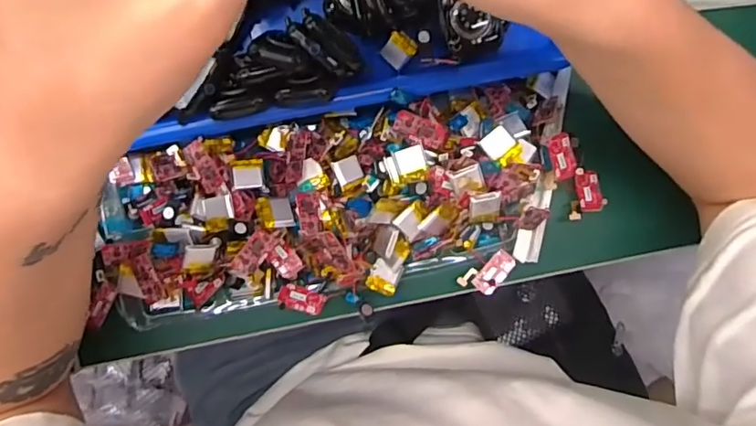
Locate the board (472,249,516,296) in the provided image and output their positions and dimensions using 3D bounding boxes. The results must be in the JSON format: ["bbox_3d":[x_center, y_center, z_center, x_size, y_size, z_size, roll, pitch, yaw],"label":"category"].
[{"bbox_3d":[0.075,0.038,0.350,0.013,0.006,0.029,43,86,-4],"label":"board"}]

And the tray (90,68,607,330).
[{"bbox_3d":[-0.018,0.001,0.334,0.326,0.046,0.124,-12,91,-5],"label":"tray"}]

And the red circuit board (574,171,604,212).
[{"bbox_3d":[0.140,-0.014,0.363,0.015,0.004,0.028,-8,70,16],"label":"red circuit board"}]

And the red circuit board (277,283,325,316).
[{"bbox_3d":[-0.048,0.054,0.343,0.030,0.005,0.016,19,87,-23],"label":"red circuit board"}]

